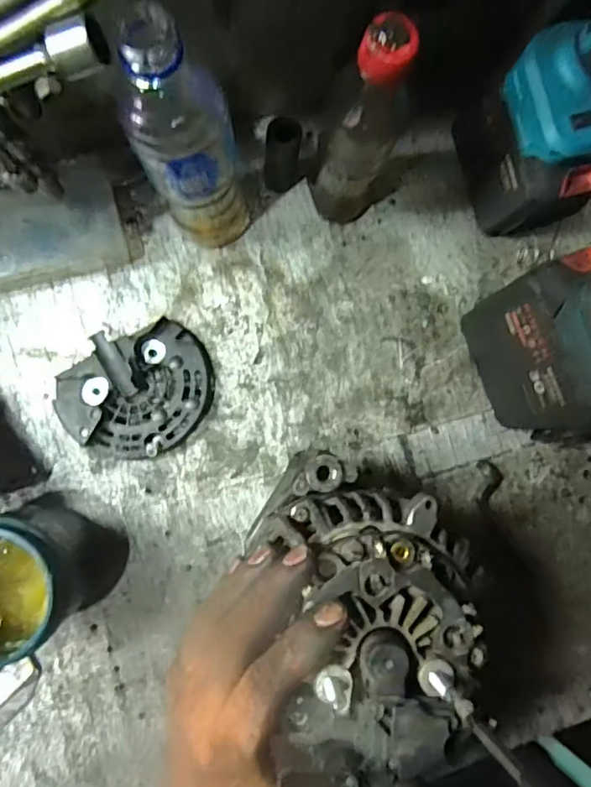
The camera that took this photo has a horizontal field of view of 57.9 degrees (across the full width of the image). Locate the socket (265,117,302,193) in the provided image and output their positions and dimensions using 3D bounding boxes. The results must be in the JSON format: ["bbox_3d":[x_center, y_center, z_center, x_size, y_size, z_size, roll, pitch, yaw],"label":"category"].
[{"bbox_3d":[-0.011,-0.187,0.429,0.027,0.081,0.022,6,85,-6],"label":"socket"}]

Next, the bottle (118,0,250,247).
[{"bbox_3d":[-0.065,-0.158,0.352,0.069,0.218,0.056,-12,87,-7],"label":"bottle"}]

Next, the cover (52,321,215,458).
[{"bbox_3d":[-0.126,0.000,0.427,0.117,0.029,0.096,-17,87,-7],"label":"cover"}]

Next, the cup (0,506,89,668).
[{"bbox_3d":[-0.195,0.130,0.372,0.077,0.101,0.083,1,85,-6],"label":"cup"}]

